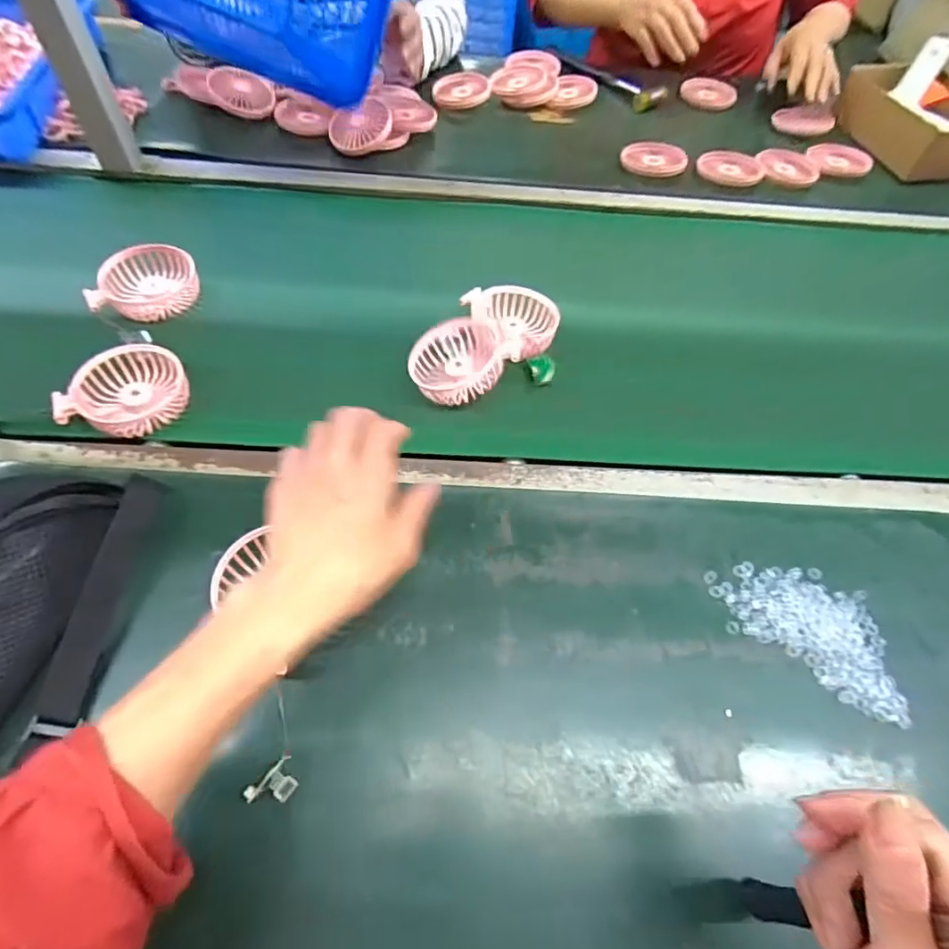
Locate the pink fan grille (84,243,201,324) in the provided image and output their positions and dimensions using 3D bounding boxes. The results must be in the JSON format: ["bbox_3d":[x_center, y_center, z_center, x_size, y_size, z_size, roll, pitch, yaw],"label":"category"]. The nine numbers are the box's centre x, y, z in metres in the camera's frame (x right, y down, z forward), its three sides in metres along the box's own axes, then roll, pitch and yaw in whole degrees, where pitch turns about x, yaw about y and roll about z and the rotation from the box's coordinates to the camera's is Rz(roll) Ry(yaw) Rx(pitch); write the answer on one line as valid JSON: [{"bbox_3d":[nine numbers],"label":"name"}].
[{"bbox_3d":[-0.343,-0.200,0.584,0.099,0.036,0.099,-10,60,-11],"label":"pink fan grille"}]

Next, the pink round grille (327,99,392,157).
[{"bbox_3d":[-0.152,-0.464,0.742,0.083,0.020,0.075,-11,72,-3],"label":"pink round grille"}]

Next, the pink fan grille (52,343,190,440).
[{"bbox_3d":[-0.308,-0.078,0.499,0.093,0.026,0.086,3,58,-3],"label":"pink fan grille"}]

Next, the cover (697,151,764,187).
[{"bbox_3d":[0.353,-0.424,0.766,0.088,0.016,0.072,31,61,13],"label":"cover"}]

